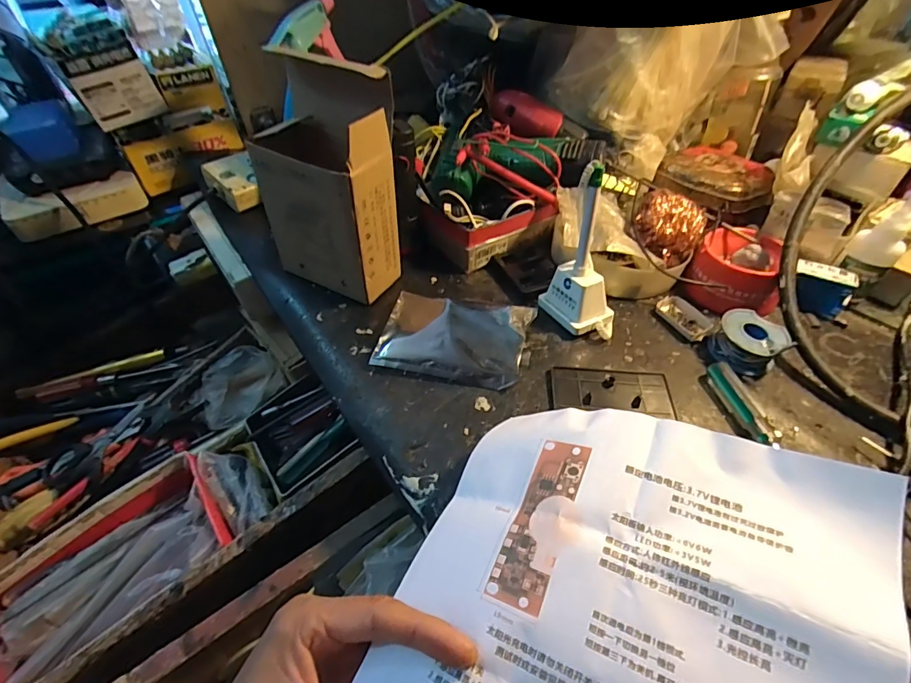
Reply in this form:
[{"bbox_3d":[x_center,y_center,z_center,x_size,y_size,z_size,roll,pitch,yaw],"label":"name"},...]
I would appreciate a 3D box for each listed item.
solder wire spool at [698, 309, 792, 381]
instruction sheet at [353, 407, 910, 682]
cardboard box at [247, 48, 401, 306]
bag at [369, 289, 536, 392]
[{"bbox_3d":[0.245,0.002,0.378,0.052,0.029,0.051,-1,48,1],"label":"solder wire spool"},{"bbox_3d":[0.058,0.166,0.193,0.200,0.029,0.288,15,65,25],"label":"instruction sheet"},{"bbox_3d":[-0.113,-0.134,0.396,0.108,0.186,0.069,23,52,21],"label":"cardboard box"},{"bbox_3d":[-0.001,-0.004,0.390,0.123,0.015,0.085,10,49,10],"label":"bag"}]

